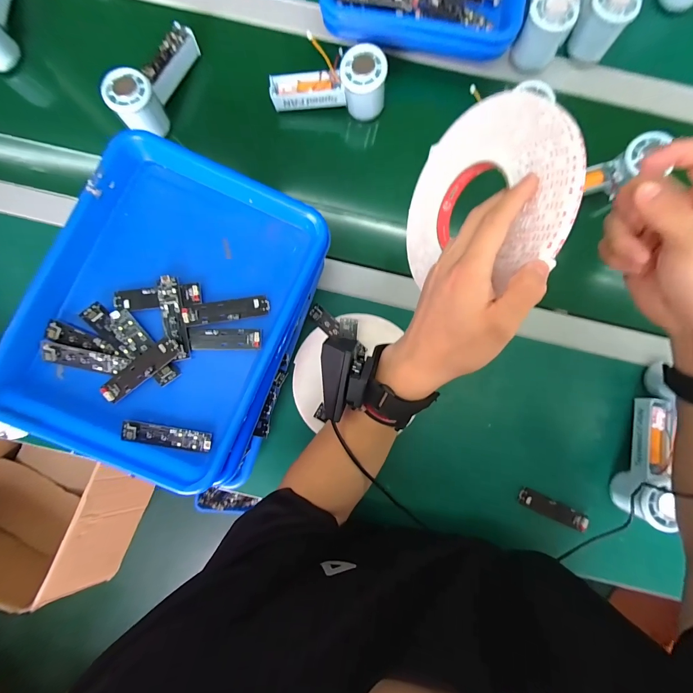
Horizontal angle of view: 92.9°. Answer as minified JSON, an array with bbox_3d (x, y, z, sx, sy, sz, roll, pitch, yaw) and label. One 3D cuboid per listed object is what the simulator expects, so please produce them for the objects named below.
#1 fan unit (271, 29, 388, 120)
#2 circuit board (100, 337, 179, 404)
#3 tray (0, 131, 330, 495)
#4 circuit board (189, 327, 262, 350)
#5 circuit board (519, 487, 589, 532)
[{"bbox_3d":[-0.024,-0.350,0.435,0.152,0.063,0.057,3,89,0],"label":"fan unit"},{"bbox_3d":[-0.216,0.024,0.346,0.088,0.007,0.023,-38,90,-1],"label":"circuit board"},{"bbox_3d":[-0.186,-0.036,0.369,0.254,0.078,0.339,23,89,0],"label":"tray"},{"bbox_3d":[-0.132,-0.008,0.365,0.075,0.011,0.024,1,89,0],"label":"circuit board"},{"bbox_3d":[0.278,0.219,0.441,0.089,0.009,0.023,24,89,0],"label":"circuit board"}]

